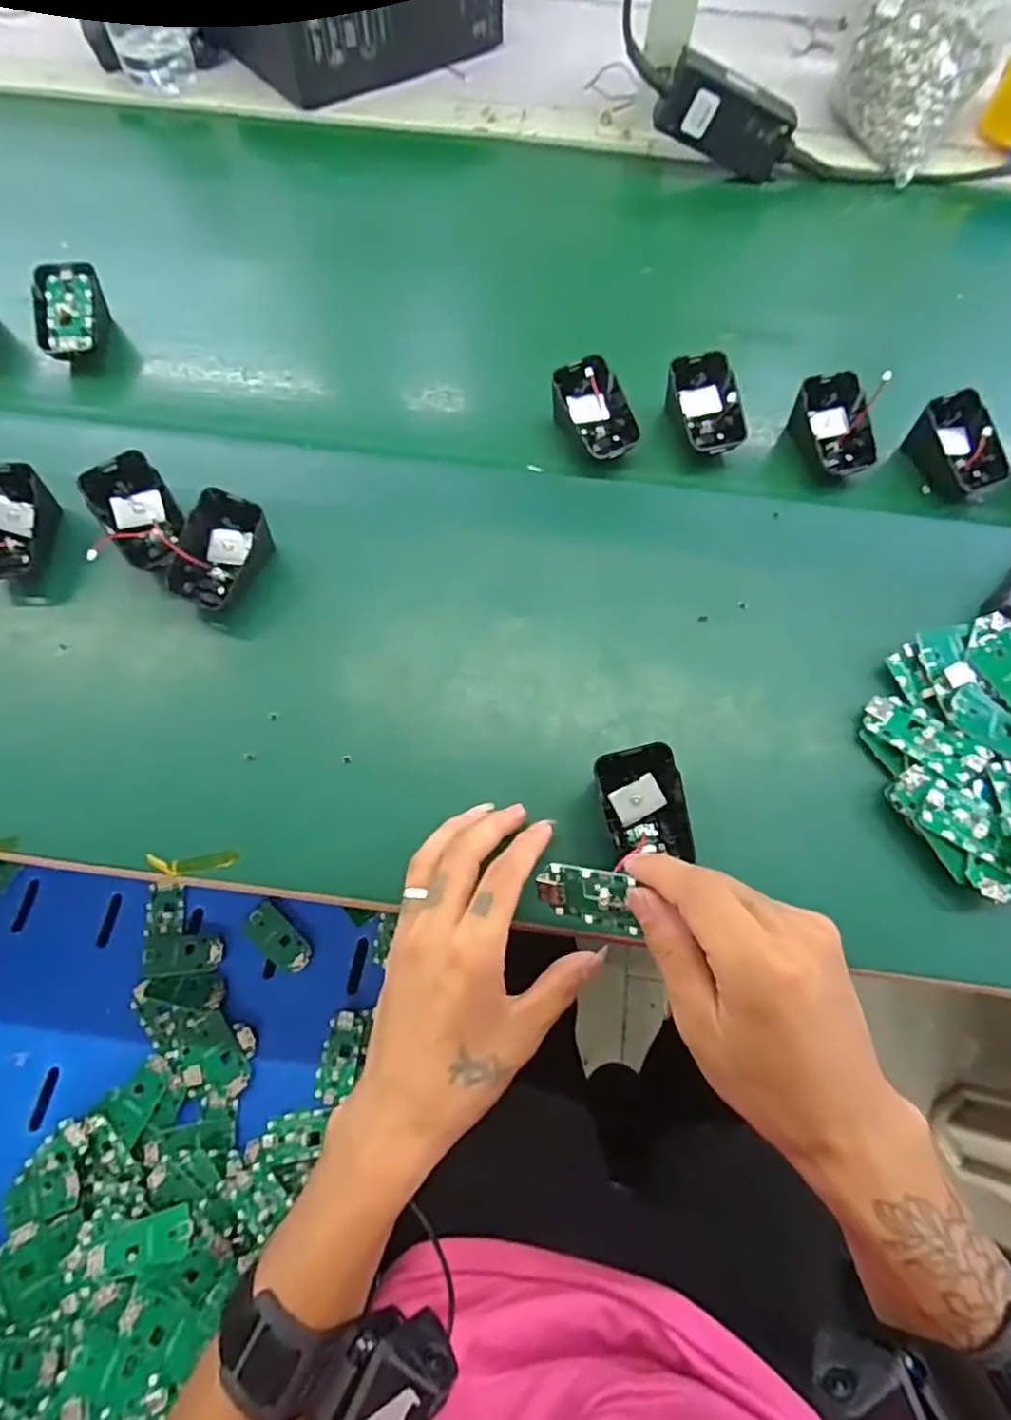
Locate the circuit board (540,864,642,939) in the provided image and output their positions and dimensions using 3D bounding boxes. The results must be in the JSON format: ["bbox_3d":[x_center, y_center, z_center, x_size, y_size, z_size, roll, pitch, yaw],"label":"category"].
[{"bbox_3d":[0.039,0.090,0.315,0.046,0.032,0.006,6,25,27],"label":"circuit board"}]

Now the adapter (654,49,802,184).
[{"bbox_3d":[0.190,-0.508,0.570,0.118,0.053,0.029,10,65,-20],"label":"adapter"}]

